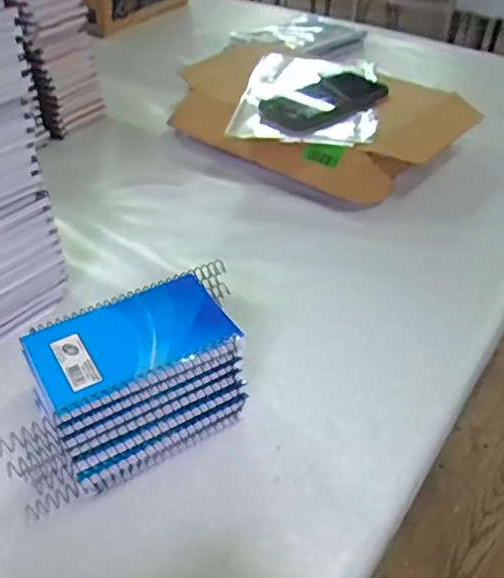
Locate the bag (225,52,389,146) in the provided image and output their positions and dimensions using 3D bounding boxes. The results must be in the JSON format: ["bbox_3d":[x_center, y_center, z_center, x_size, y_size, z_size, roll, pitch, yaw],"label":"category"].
[{"bbox_3d":[0.077,-0.253,0.773,0.182,0.034,0.235,12,42,11],"label":"bag"}]

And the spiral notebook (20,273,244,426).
[{"bbox_3d":[-0.083,0.033,0.404,0.129,0.013,0.092,-20,45,-24],"label":"spiral notebook"}]

